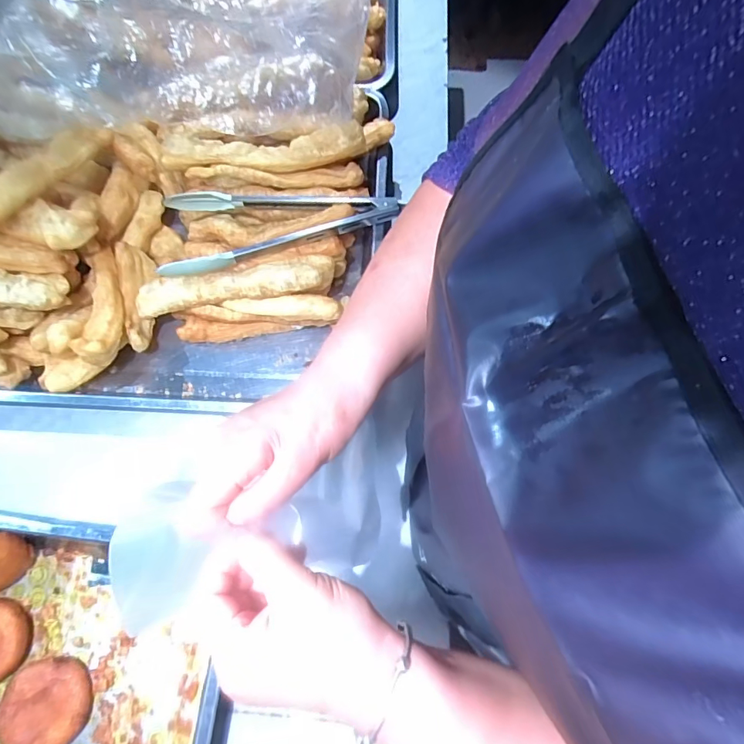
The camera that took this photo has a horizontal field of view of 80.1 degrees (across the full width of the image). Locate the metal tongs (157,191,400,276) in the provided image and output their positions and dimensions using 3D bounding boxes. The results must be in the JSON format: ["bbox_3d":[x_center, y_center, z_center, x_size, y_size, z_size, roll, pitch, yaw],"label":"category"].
[{"bbox_3d":[-0.111,-0.183,0.553,0.281,0.055,0.120,-8,70,-2],"label":"metal tongs"}]

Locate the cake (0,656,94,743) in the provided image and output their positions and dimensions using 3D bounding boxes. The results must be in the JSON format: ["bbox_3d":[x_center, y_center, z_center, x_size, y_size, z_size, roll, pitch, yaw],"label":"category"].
[{"bbox_3d":[-0.323,0.332,0.441,0.080,0.023,0.081,0,70,1],"label":"cake"}]

